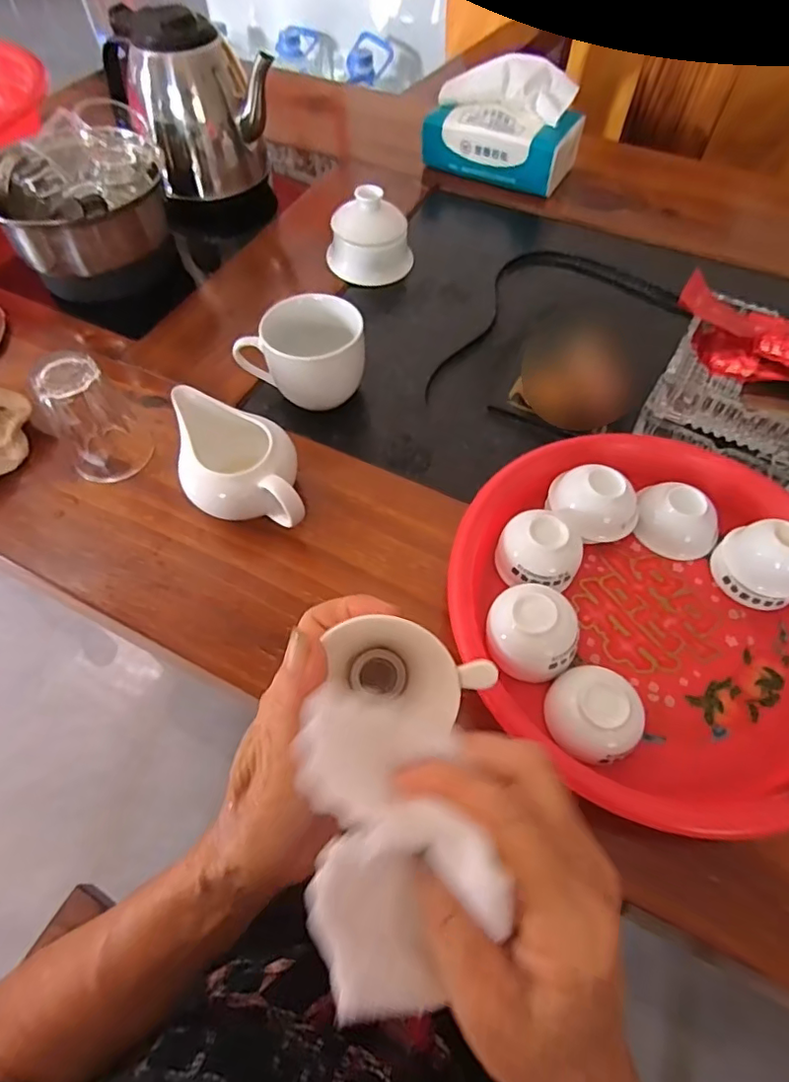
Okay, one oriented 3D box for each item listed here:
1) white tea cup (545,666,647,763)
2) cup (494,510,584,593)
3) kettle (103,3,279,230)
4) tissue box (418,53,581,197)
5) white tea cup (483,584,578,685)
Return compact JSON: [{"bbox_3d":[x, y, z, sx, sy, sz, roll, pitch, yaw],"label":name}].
[{"bbox_3d":[0.112,0.097,0.314,0.049,0.027,0.049,-1,58,1],"label":"white tea cup"},{"bbox_3d":[0.095,0.005,0.366,0.054,0.038,0.051,11,59,9],"label":"cup"},{"bbox_3d":[-0.210,-0.439,0.593,0.121,0.176,0.159,-31,62,-17],"label":"kettle"},{"bbox_3d":[0.119,-0.460,0.615,0.160,0.089,0.078,25,62,16],"label":"tissue box"},{"bbox_3d":[0.081,0.056,0.331,0.049,0.043,0.048,-1,58,1],"label":"white tea cup"}]

